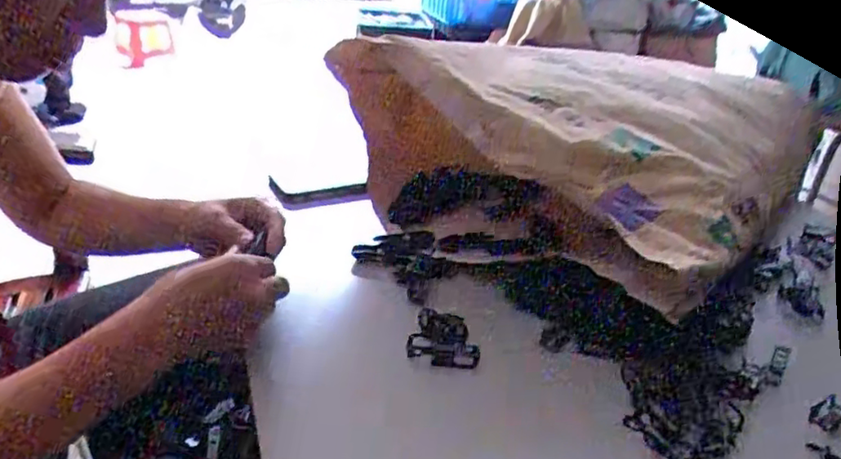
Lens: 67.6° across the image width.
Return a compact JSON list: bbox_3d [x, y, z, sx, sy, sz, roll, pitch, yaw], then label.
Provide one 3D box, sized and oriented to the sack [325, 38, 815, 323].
[{"bbox_3d":[0.249,-0.129,0.835,0.423,0.182,0.557,24,33,34],"label":"sack"}]

